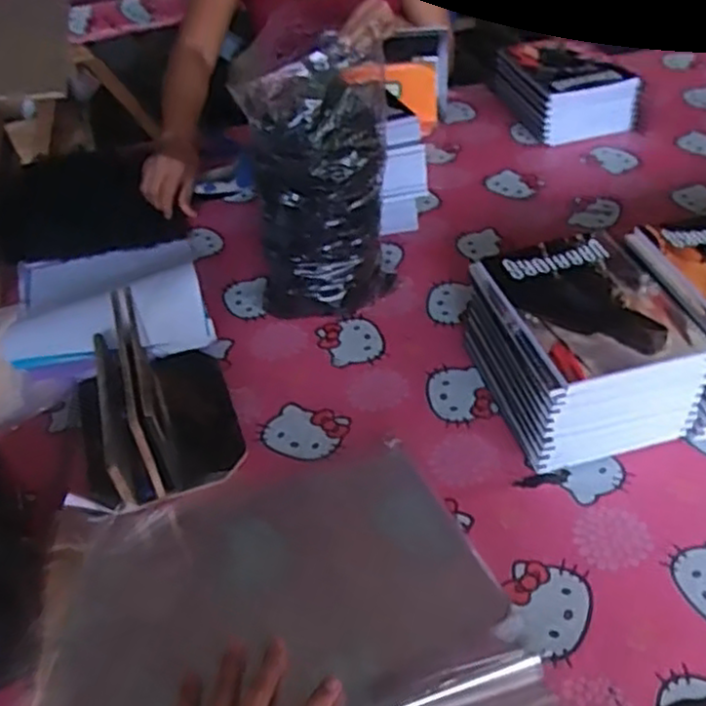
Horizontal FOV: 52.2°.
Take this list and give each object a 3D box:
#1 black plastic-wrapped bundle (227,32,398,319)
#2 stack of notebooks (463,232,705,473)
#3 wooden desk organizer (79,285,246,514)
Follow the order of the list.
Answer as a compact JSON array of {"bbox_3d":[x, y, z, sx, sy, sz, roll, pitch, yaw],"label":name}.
[{"bbox_3d":[-0.037,-0.165,0.797,0.151,0.311,0.105,-3,43,3],"label":"black plastic-wrapped bundle"},{"bbox_3d":[0.228,-0.008,0.738,0.172,0.122,0.203,-13,43,-8],"label":"stack of notebooks"},{"bbox_3d":[-0.210,0.033,0.736,0.156,0.119,0.212,-18,44,-14],"label":"wooden desk organizer"}]

